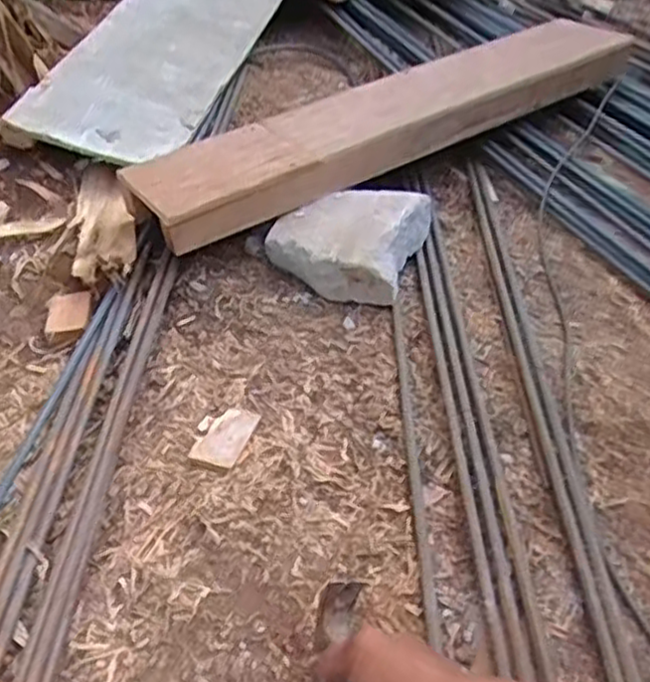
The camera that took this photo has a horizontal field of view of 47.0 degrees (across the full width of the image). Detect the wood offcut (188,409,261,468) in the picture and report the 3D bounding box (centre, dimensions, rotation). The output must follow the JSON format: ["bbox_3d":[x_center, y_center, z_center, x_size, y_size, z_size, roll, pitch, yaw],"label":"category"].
[{"bbox_3d":[-0.117,0.113,0.893,0.054,0.007,0.092,16,45,18],"label":"wood offcut"}]

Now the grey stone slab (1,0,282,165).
[{"bbox_3d":[-0.290,-0.586,1.461,0.311,0.051,0.780,20,56,8],"label":"grey stone slab"}]

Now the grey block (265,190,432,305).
[{"bbox_3d":[0.033,-0.144,1.115,0.205,0.114,0.184,15,44,18],"label":"grey block"}]

